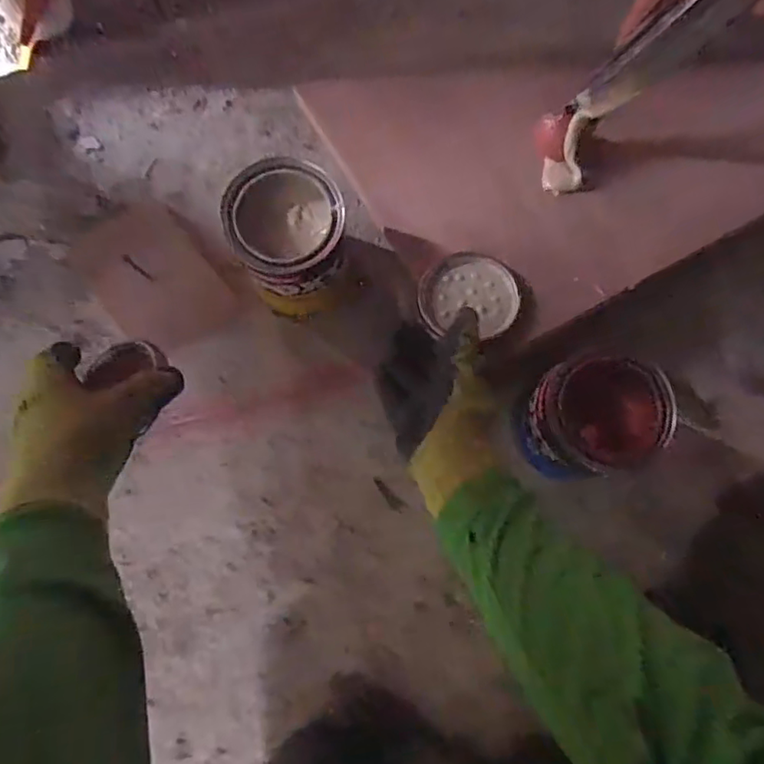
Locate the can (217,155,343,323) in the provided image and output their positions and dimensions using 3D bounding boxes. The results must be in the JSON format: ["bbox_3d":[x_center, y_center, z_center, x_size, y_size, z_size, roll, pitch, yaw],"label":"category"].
[{"bbox_3d":[-0.086,-0.132,0.554,0.100,0.128,0.094,0,79,0],"label":"can"}]

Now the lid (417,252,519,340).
[{"bbox_3d":[0.081,-0.082,0.537,0.089,0.013,0.083,0,79,0],"label":"lid"}]

